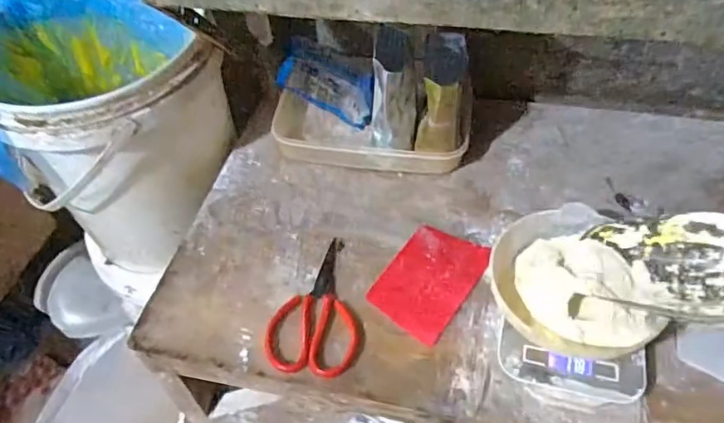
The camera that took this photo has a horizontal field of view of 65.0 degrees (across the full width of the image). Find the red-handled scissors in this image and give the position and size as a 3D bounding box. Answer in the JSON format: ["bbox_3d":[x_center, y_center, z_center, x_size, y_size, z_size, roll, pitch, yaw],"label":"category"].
[{"bbox_3d":[-0.047,0.104,0.650,0.100,0.007,0.171,4,51,8],"label":"red-handled scissors"}]

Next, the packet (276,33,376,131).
[{"bbox_3d":[-0.046,-0.193,0.838,0.144,0.091,0.022,19,16,-13],"label":"packet"}]

